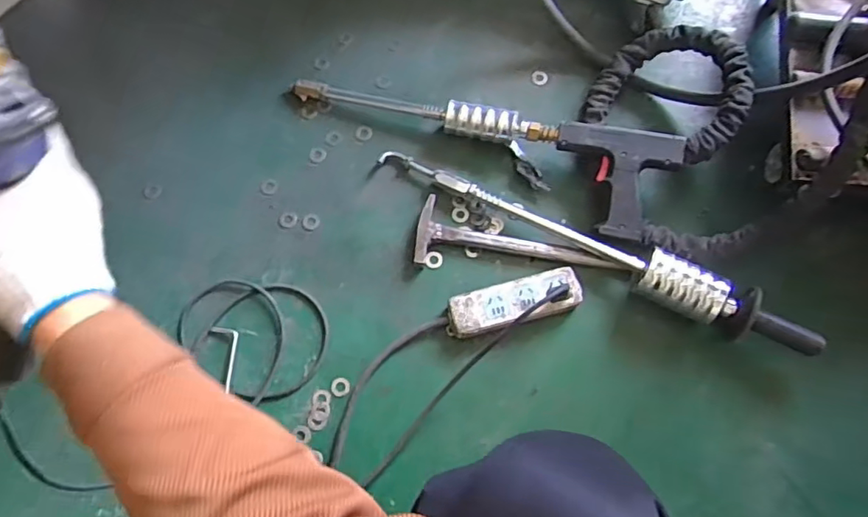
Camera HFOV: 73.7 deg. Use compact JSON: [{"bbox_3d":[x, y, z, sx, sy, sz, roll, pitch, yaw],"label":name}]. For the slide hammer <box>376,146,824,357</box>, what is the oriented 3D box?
[{"bbox_3d":[0.195,-0.021,0.775,0.614,0.077,0.063,27,75,8],"label":"slide hammer"}]

